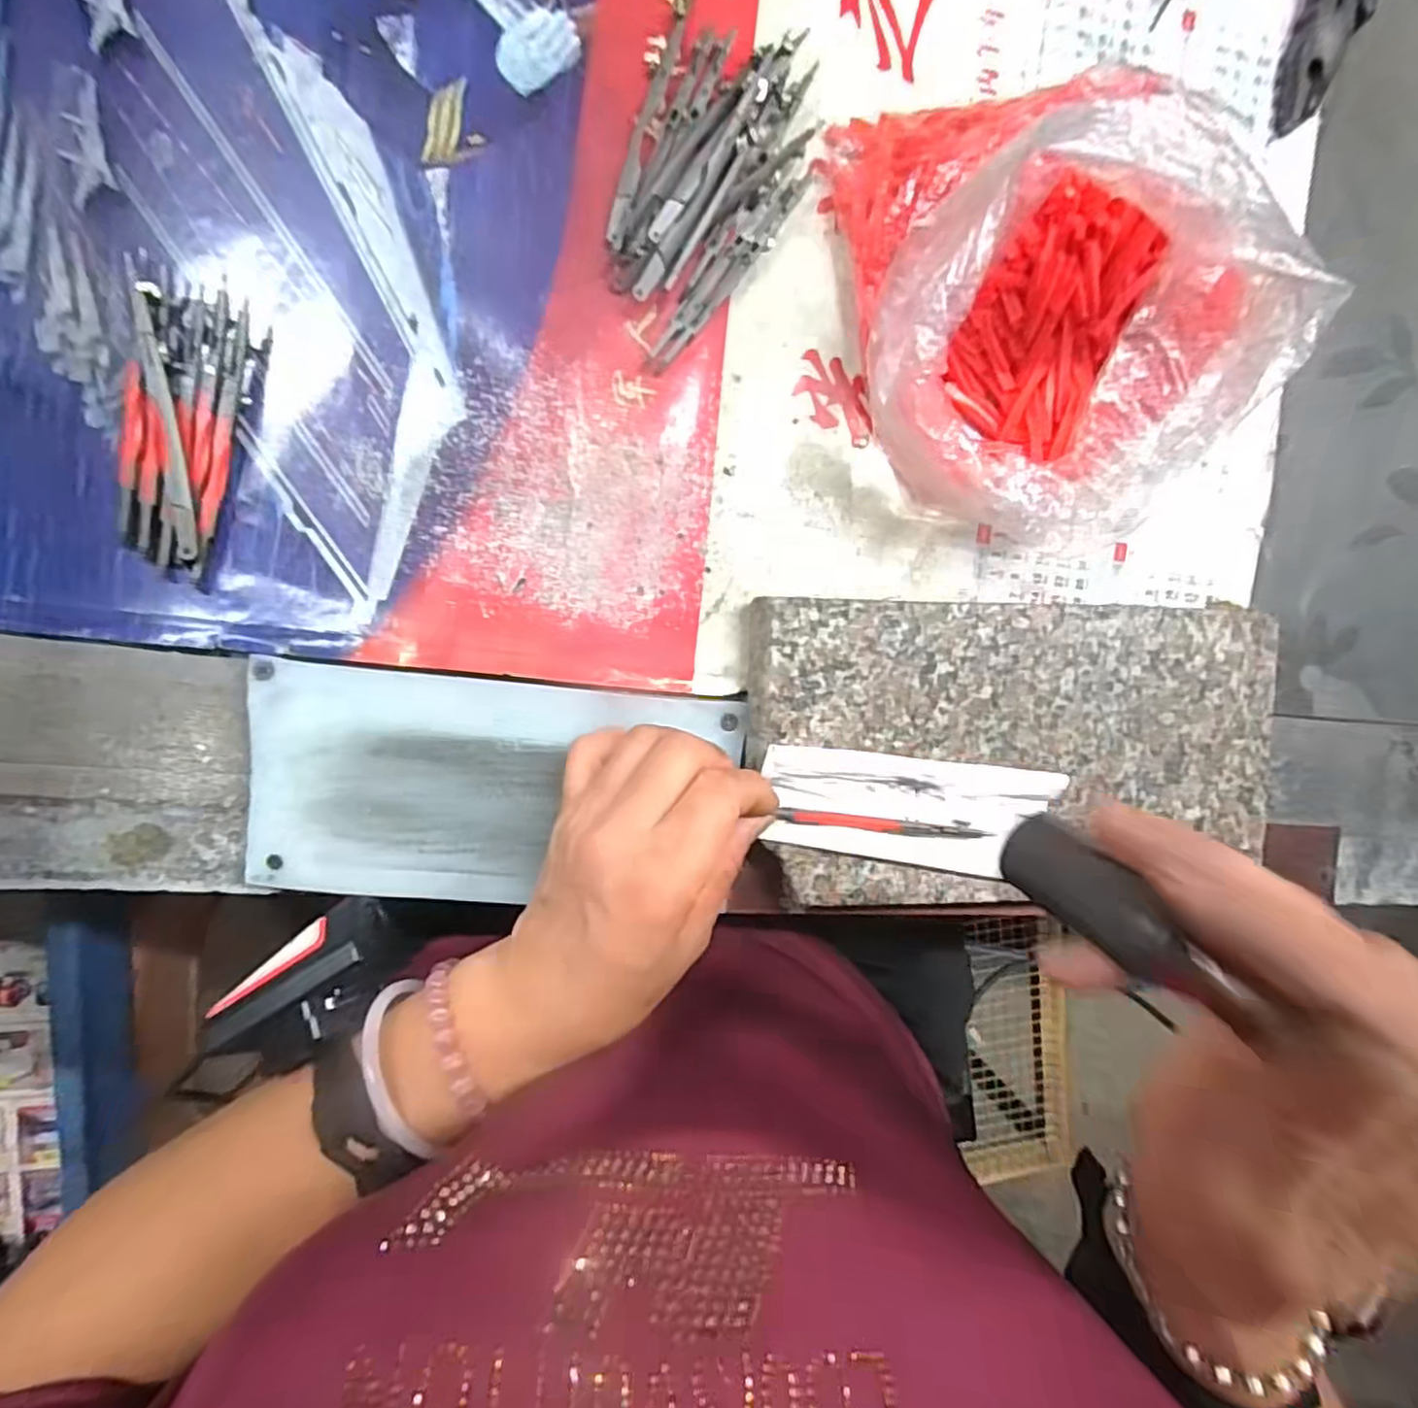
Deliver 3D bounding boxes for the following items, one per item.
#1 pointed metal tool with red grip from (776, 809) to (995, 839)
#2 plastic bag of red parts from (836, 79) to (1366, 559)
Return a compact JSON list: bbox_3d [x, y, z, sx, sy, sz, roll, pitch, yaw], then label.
[{"bbox_3d":[0.074,0.051,0.291,0.092,0.006,0.008,6,93,-5],"label":"pointed metal tool with red grip"},{"bbox_3d":[0.120,-0.155,0.265,0.183,0.092,0.146,31,89,-10],"label":"plastic bag of red parts"}]

